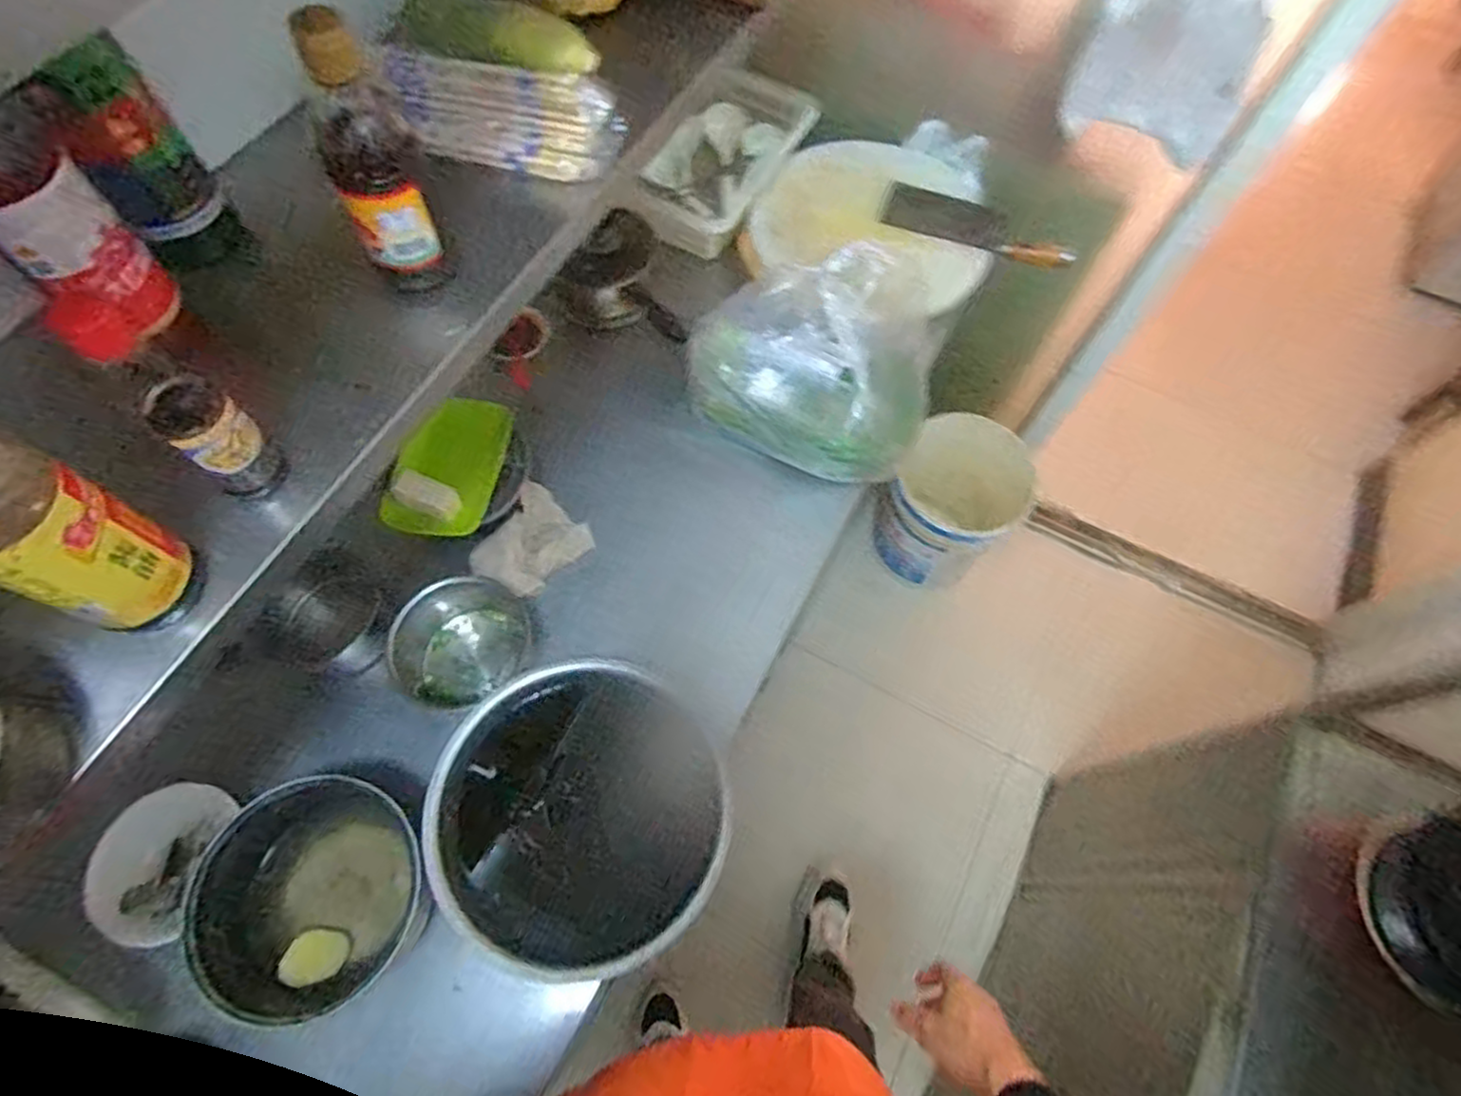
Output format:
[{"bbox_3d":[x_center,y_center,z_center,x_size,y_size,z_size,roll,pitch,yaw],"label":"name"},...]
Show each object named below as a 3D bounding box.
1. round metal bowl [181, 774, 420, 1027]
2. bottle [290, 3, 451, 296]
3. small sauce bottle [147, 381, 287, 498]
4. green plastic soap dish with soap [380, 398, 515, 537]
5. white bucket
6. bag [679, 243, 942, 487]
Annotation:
[{"bbox_3d":[-0.408,0.345,0.702,0.205,0.086,0.207,1,65,-2],"label":"round metal bowl"},{"bbox_3d":[-0.253,-0.270,0.514,0.062,0.189,0.057,-21,68,-11],"label":"bottle"},{"bbox_3d":[-0.336,-0.073,0.471,0.041,0.096,0.042,1,65,-2],"label":"small sauce bottle"},{"bbox_3d":[-0.319,-0.095,0.823,0.105,0.061,0.185,17,66,6],"label":"green plastic soap dish with soap"},{"bbox_3d":[0.490,-0.091,1.609,0.268,0.319,0.255,1,65,-2],"label":"white bucket"},{"bbox_3d":[0.117,-0.288,0.936,0.334,0.209,0.275,22,67,8],"label":"bag"}]

